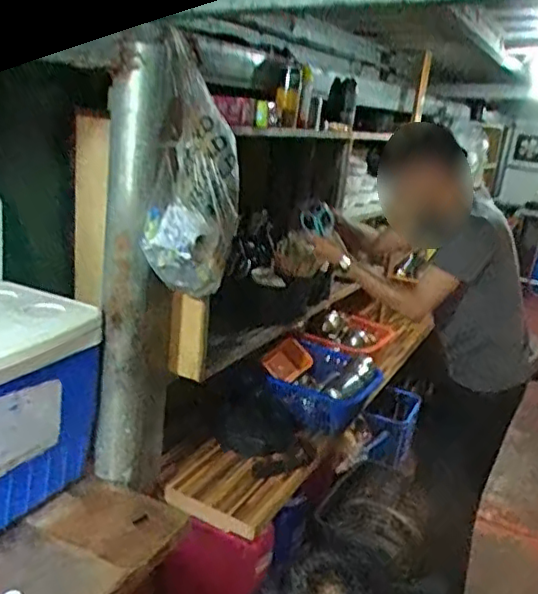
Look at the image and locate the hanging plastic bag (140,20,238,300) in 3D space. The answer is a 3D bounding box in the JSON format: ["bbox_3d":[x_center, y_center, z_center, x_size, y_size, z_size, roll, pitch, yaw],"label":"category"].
[{"bbox_3d":[-0.154,-0.265,1.364,0.158,0.504,0.241,7,18,1],"label":"hanging plastic bag"}]

